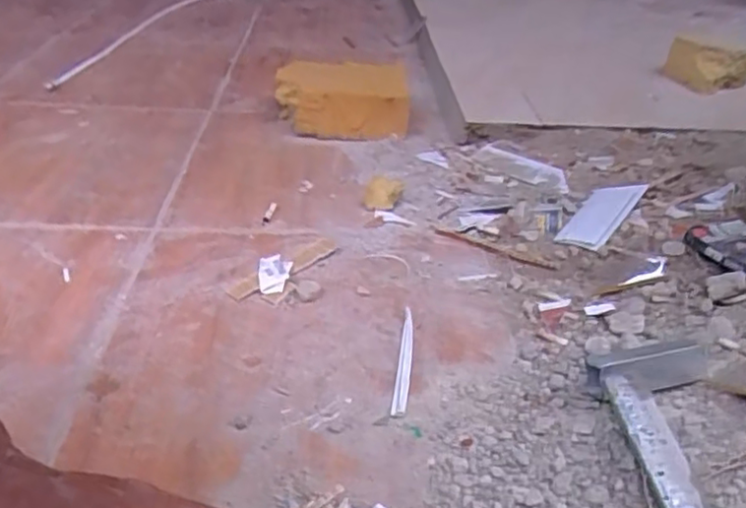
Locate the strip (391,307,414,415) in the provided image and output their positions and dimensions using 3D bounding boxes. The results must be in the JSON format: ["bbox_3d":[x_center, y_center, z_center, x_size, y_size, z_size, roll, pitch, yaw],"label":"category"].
[{"bbox_3d":[0.030,0.099,0.620,0.014,0.013,0.133,6,34,5],"label":"strip"}]

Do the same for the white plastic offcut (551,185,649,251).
[{"bbox_3d":[0.279,-0.051,0.805,0.056,0.010,0.153,13,41,37],"label":"white plastic offcut"}]

